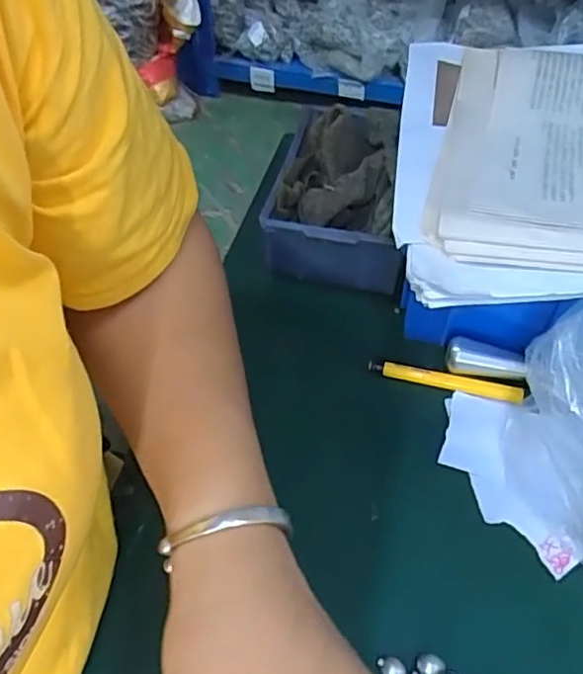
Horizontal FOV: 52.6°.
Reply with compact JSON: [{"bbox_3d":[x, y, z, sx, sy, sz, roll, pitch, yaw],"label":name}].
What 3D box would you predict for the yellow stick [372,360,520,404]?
[{"bbox_3d":[0.091,0.026,0.352,0.089,0.006,0.009,12,53,12],"label":"yellow stick"}]

